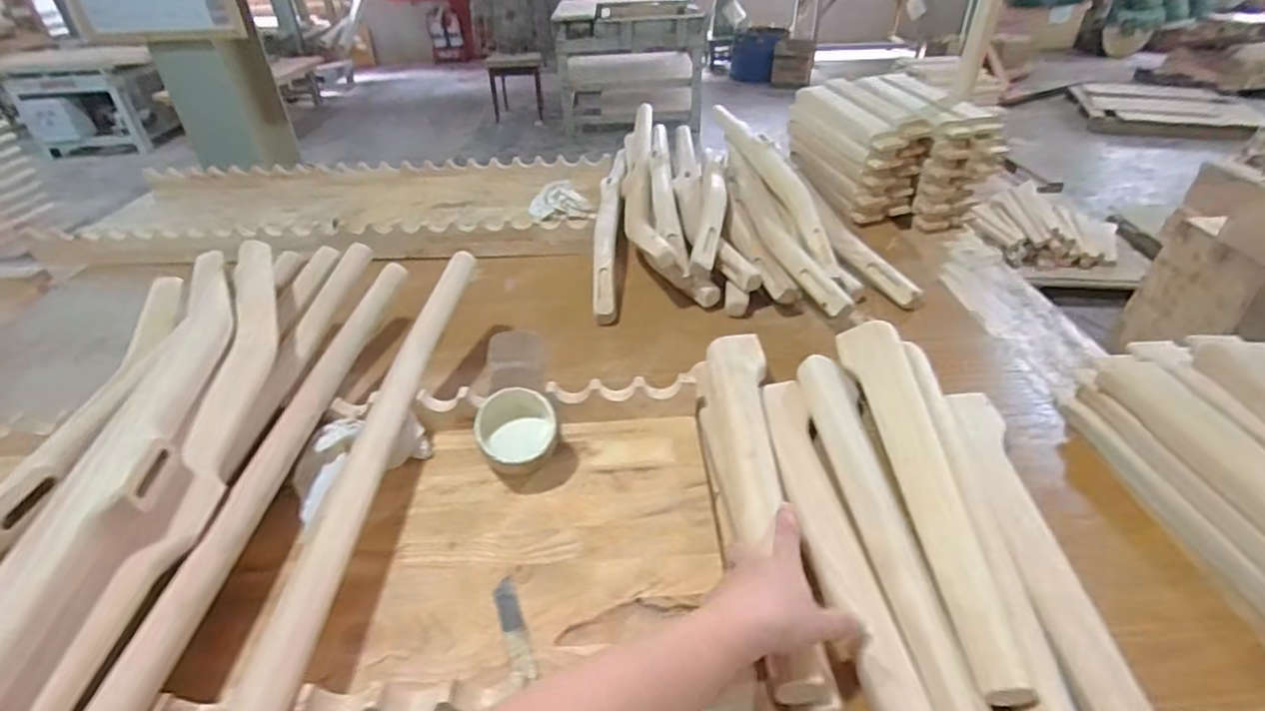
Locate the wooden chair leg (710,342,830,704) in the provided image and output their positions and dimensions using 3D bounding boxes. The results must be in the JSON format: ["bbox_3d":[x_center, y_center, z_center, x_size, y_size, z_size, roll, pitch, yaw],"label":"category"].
[{"bbox_3d":[0.119,0.112,0.592,0.063,0.052,0.424,-1,37,2],"label":"wooden chair leg"}]

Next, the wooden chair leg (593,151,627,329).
[{"bbox_3d":[-0.043,-0.209,1.066,0.050,0.079,0.417,-1,37,3],"label":"wooden chair leg"}]

